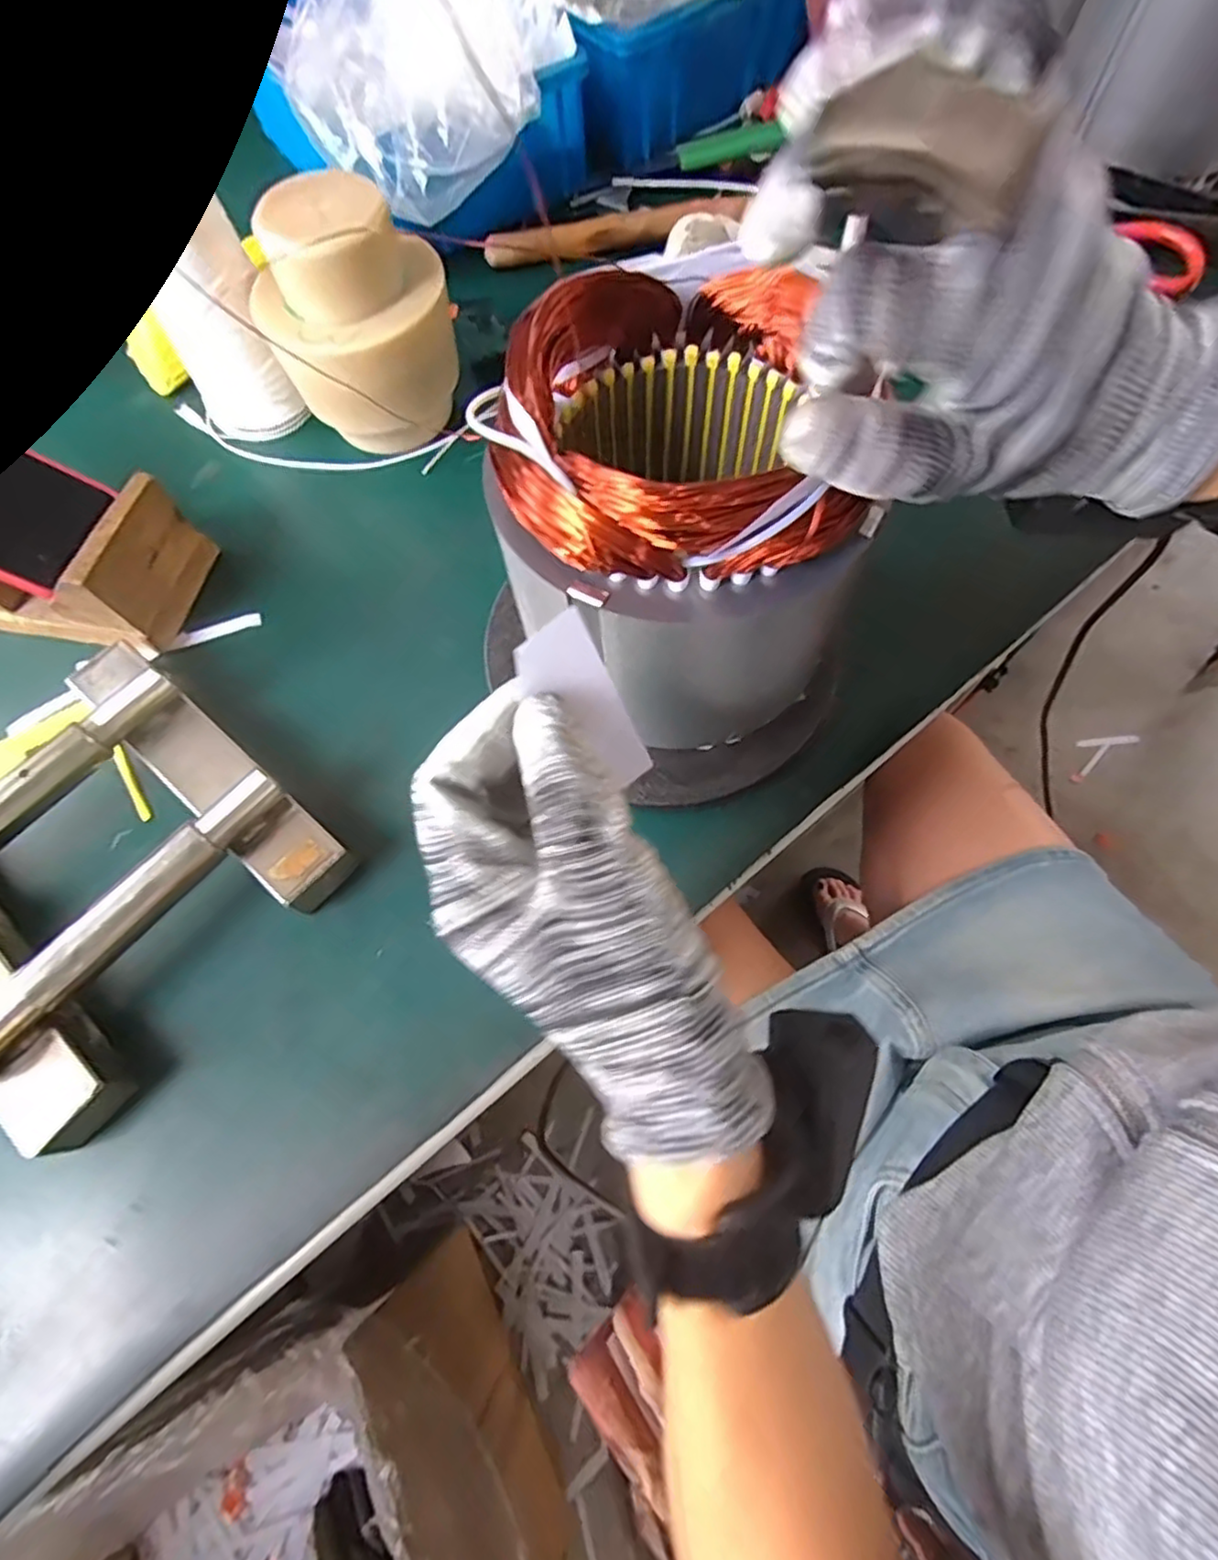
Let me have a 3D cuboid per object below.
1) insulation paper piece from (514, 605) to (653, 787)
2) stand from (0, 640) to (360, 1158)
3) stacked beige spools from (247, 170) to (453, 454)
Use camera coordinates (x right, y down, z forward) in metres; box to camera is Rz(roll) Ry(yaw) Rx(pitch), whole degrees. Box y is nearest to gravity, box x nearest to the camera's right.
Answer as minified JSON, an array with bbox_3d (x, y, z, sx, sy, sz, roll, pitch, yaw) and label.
[{"bbox_3d":[-0.006,-0.021,0.210,0.023,0.066,0.004,-38,44,-8],"label":"insulation paper piece"},{"bbox_3d":[-0.267,0.038,0.333,0.214,0.042,0.182,38,74,16],"label":"stand"},{"bbox_3d":[-0.146,-0.279,0.408,0.088,0.127,0.103,23,71,12],"label":"stacked beige spools"}]

